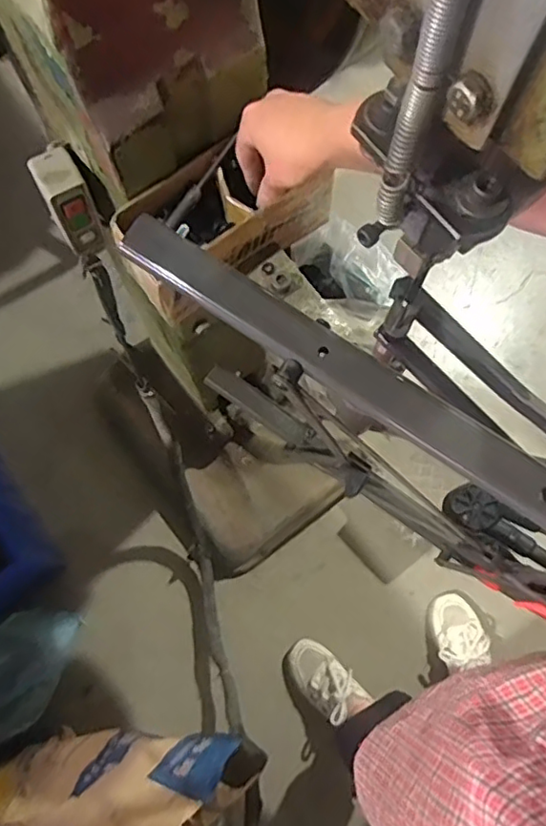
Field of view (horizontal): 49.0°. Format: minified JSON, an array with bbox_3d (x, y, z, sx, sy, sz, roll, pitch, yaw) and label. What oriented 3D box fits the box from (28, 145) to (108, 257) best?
[{"bbox_3d":[-0.193,-0.197,0.569,0.043,0.098,0.049,-29,77,-8],"label":"box"}]

